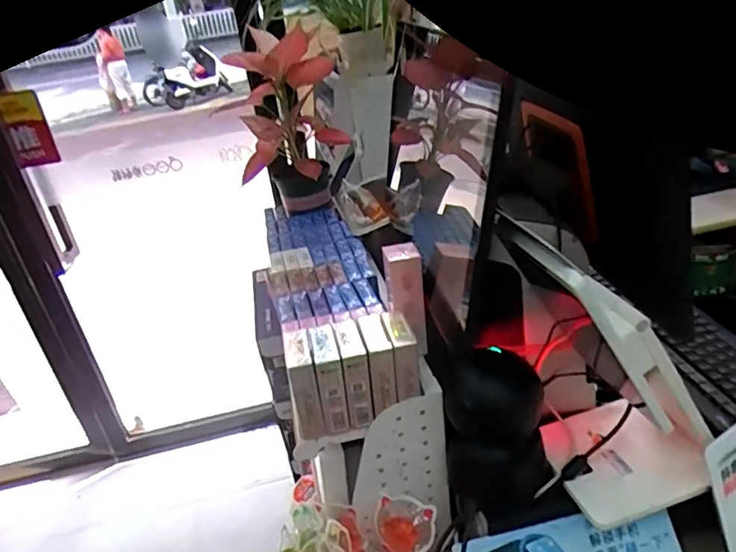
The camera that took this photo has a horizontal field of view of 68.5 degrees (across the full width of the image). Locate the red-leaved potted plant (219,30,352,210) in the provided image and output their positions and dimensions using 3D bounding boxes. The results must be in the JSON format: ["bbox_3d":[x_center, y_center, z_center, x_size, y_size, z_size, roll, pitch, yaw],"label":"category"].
[{"bbox_3d":[-0.130,-0.268,0.952,0.163,0.286,0.134,-5,29,6],"label":"red-leaved potted plant"}]

